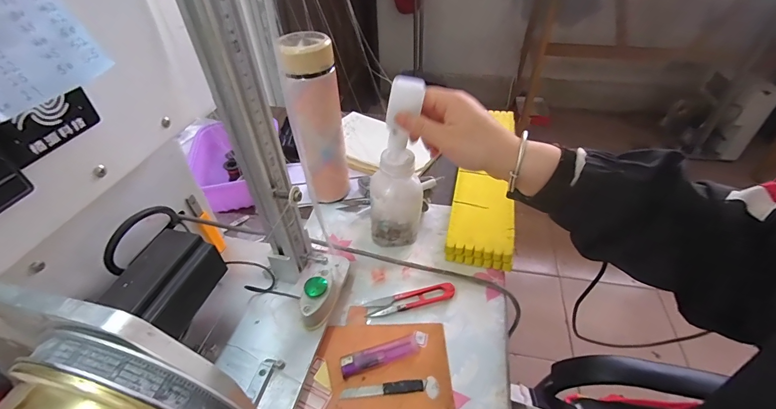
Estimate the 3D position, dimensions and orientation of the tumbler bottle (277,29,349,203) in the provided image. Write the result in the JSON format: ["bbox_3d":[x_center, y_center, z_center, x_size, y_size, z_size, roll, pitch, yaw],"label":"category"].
[{"bbox_3d":[-0.093,-0.106,0.471,0.061,0.212,0.060,-11,43,-9],"label":"tumbler bottle"}]

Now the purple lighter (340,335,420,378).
[{"bbox_3d":[-0.008,0.149,0.356,0.078,0.011,0.019,-15,43,-13],"label":"purple lighter"}]

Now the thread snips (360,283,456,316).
[{"bbox_3d":[0.025,0.106,0.406,0.101,0.010,0.019,-9,42,-7],"label":"thread snips"}]

